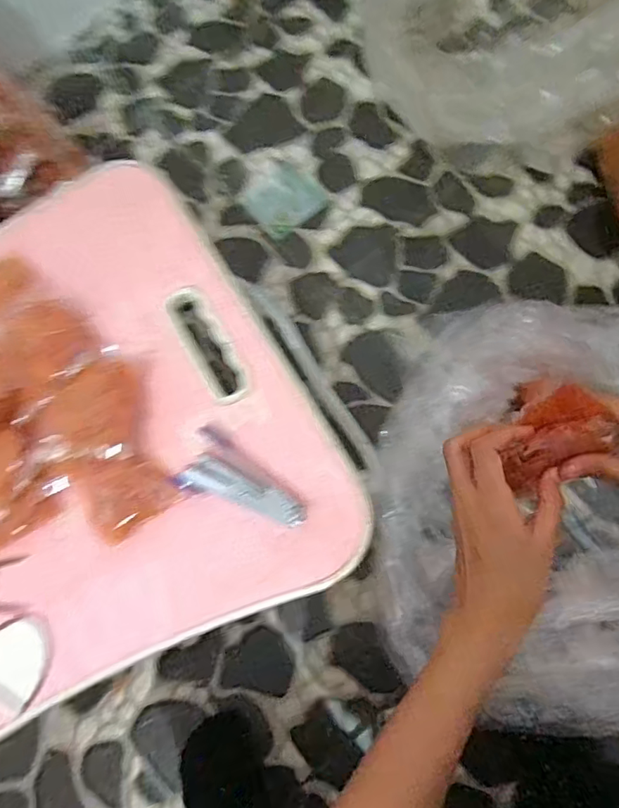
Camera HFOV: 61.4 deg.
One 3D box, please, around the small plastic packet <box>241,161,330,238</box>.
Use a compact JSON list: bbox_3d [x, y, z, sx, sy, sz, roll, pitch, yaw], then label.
[{"bbox_3d":[-0.033,-0.280,0.716,0.094,0.009,0.083,-39,88,0],"label":"small plastic packet"}]

